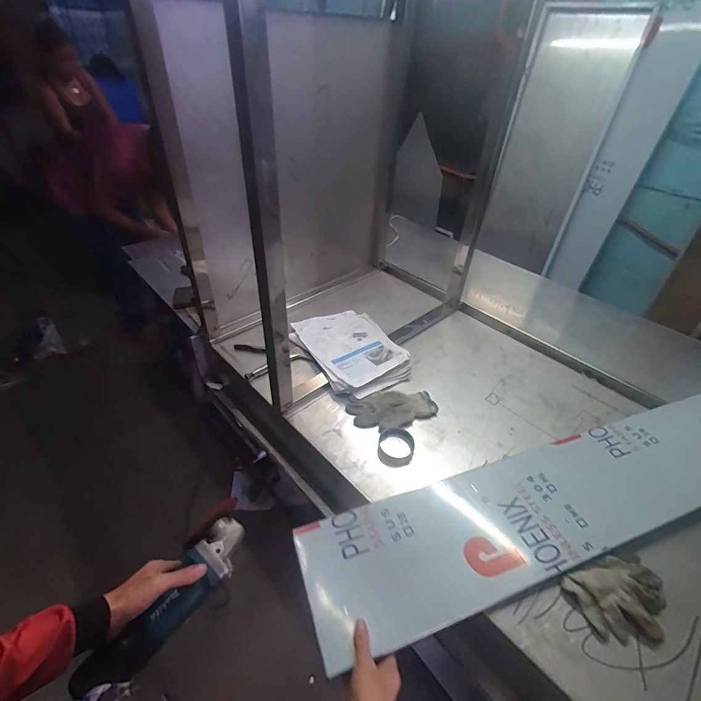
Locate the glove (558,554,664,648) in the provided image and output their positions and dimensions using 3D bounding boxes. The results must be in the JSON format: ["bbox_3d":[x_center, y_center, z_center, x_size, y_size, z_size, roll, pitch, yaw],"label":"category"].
[{"bbox_3d":[0.444,0.405,0.616,0.163,0.026,0.116,-10,40,-17],"label":"glove"}]

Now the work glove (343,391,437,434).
[{"bbox_3d":[0.105,0.142,0.911,0.208,0.032,0.109,-5,39,-12],"label":"work glove"}]

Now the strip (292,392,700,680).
[{"bbox_3d":[0.471,0.271,0.758,1.144,0.011,0.223,-12,39,-16],"label":"strip"}]

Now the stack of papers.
[{"bbox_3d":[0.001,-0.013,1.084,0.261,0.034,0.354,-21,45,-28],"label":"stack of papers"}]

